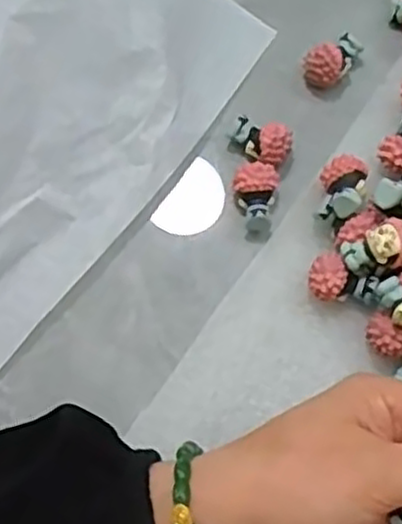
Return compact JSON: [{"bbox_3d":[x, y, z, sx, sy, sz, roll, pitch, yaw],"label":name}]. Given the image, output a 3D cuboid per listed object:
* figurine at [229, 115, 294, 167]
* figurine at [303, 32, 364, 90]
[{"bbox_3d":[0.027,-0.055,0.340,0.028,0.018,0.018,37,78,11],"label":"figurine"},{"bbox_3d":[0.062,-0.096,0.352,0.019,0.019,0.029,36,78,11],"label":"figurine"}]

